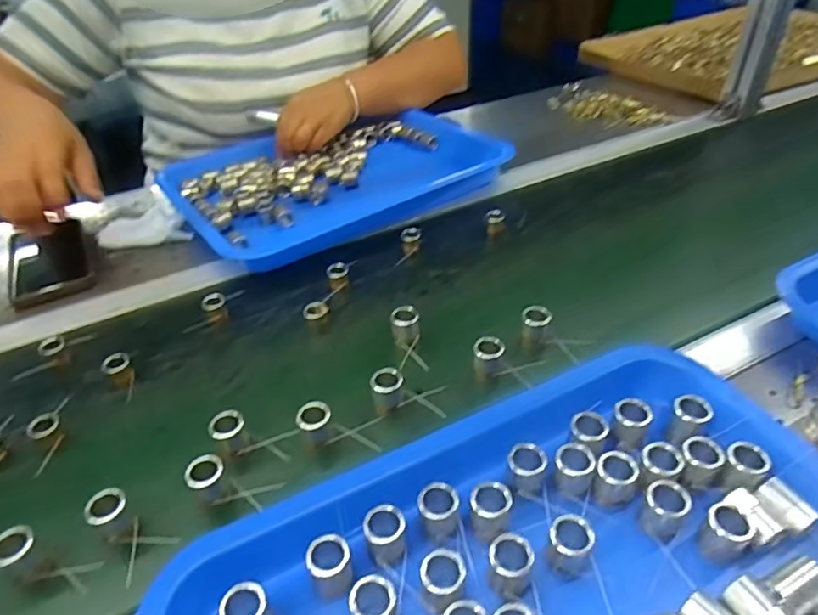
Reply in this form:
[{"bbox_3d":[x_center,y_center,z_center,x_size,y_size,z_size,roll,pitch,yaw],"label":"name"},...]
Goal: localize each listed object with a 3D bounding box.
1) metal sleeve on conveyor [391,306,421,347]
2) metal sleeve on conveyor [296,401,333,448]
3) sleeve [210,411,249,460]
[{"bbox_3d":[-0.003,0.016,0.474,0.023,0.030,0.018,-5,40,-3],"label":"metal sleeve on conveyor"},{"bbox_3d":[-0.066,0.082,0.396,0.022,0.026,0.019,-8,40,-7],"label":"metal sleeve on conveyor"},{"bbox_3d":[-0.125,0.089,0.392,0.023,0.025,0.023,-20,43,-20],"label":"sleeve"}]

